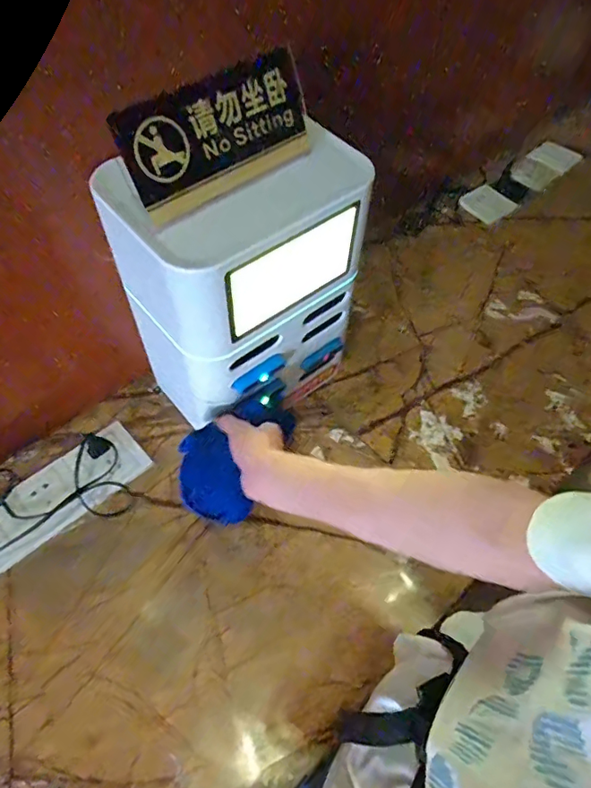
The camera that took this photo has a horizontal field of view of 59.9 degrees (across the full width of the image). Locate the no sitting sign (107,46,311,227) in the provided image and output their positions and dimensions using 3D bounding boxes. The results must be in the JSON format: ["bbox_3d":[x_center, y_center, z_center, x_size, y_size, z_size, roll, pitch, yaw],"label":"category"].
[{"bbox_3d":[-0.066,-0.232,0.459,0.180,0.092,0.011,-35,40,-22],"label":"no sitting sign"}]

